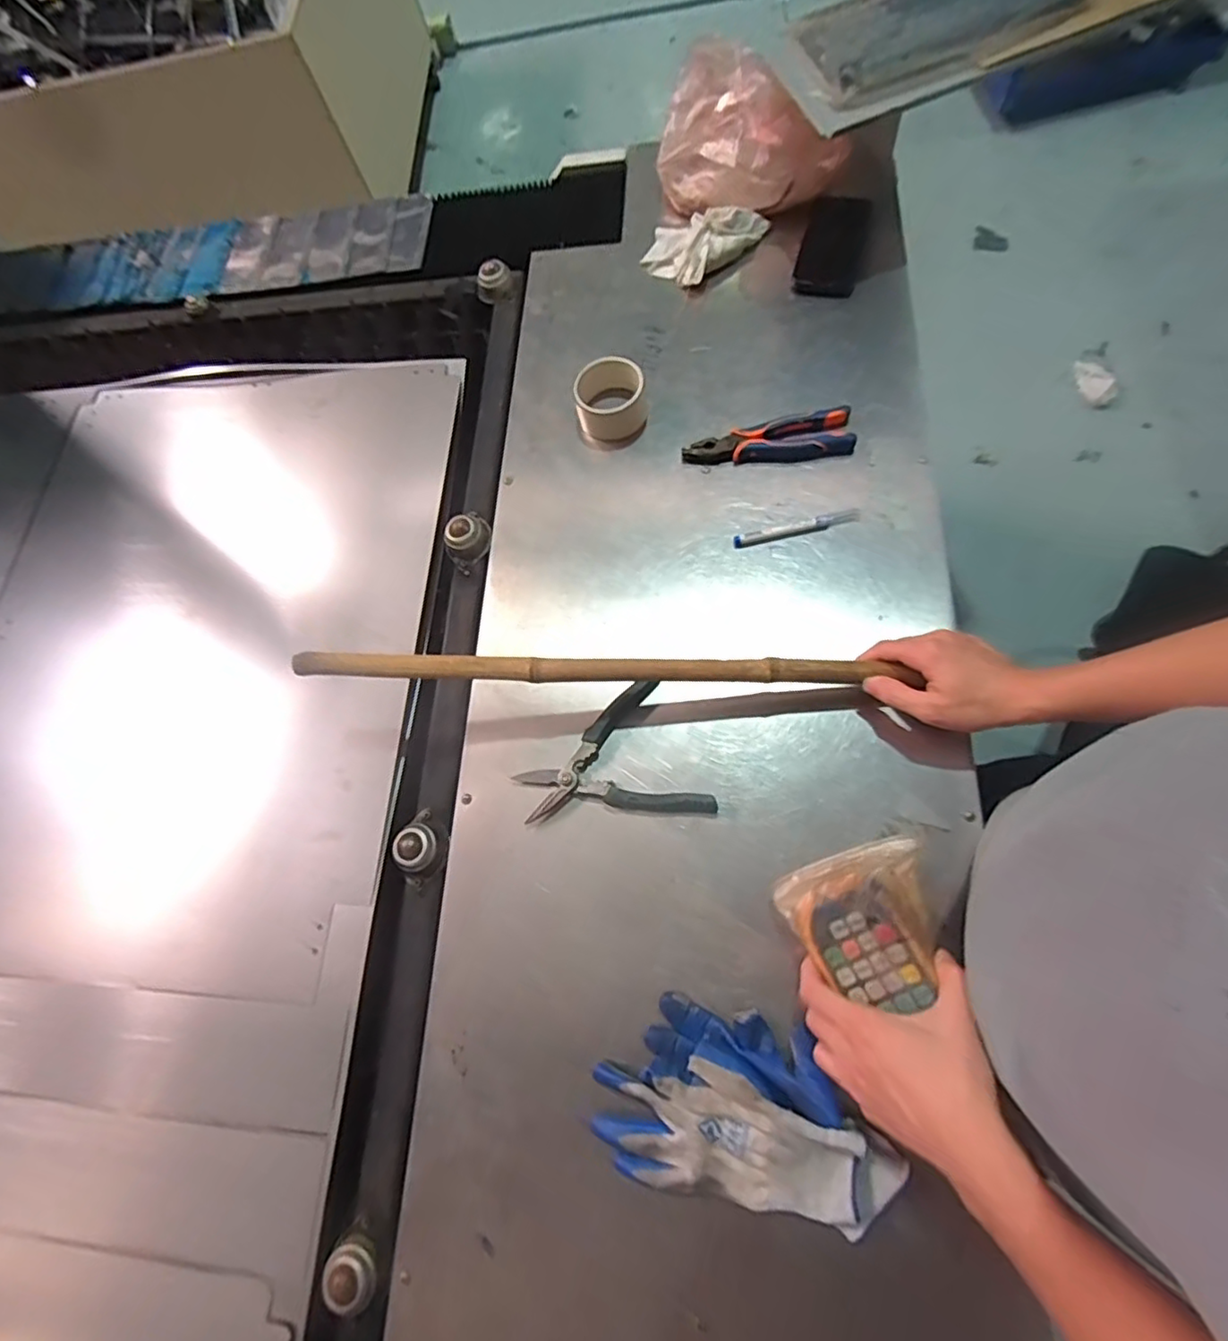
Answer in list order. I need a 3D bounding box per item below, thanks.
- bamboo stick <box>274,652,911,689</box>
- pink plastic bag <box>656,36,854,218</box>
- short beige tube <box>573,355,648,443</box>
[{"bbox_3d":[-0.012,-0.002,0.595,0.559,0.023,0.024,1,68,-1],"label":"bamboo stick"},{"bbox_3d":[0.164,-0.685,0.846,0.254,0.166,0.126,41,82,20],"label":"pink plastic bag"},{"bbox_3d":[-0.004,-0.337,0.795,0.090,0.066,0.088,-3,71,6],"label":"short beige tube"}]

